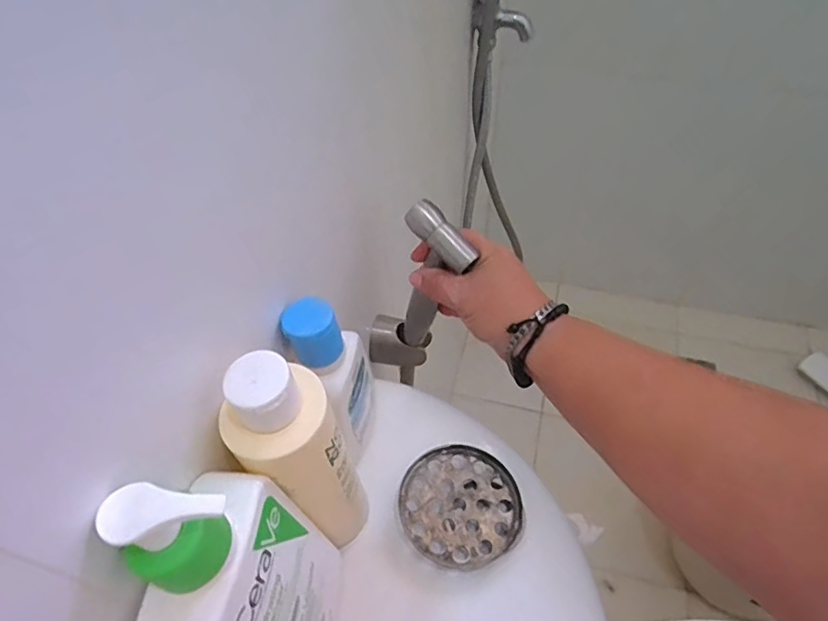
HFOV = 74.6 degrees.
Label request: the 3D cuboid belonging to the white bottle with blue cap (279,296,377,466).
[{"bbox_3d":[-0.047,0.041,0.322,0.036,0.117,0.061,6,53,7],"label":"white bottle with blue cap"}]

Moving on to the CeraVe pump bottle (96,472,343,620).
[{"bbox_3d":[-0.069,0.120,0.236,0.051,0.165,0.070,1,52,3],"label":"CeraVe pump bottle"}]

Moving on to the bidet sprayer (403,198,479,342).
[{"bbox_3d":[0.009,-0.021,0.417,0.052,0.133,0.029,27,57,6],"label":"bidet sprayer"}]

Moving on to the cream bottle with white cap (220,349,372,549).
[{"bbox_3d":[-0.053,0.075,0.267,0.044,0.142,0.040,-1,52,2],"label":"cream bottle with white cap"}]

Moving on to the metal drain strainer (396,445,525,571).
[{"bbox_3d":[0.028,0.118,0.328,0.069,0.016,0.069,-1,52,2],"label":"metal drain strainer"}]

